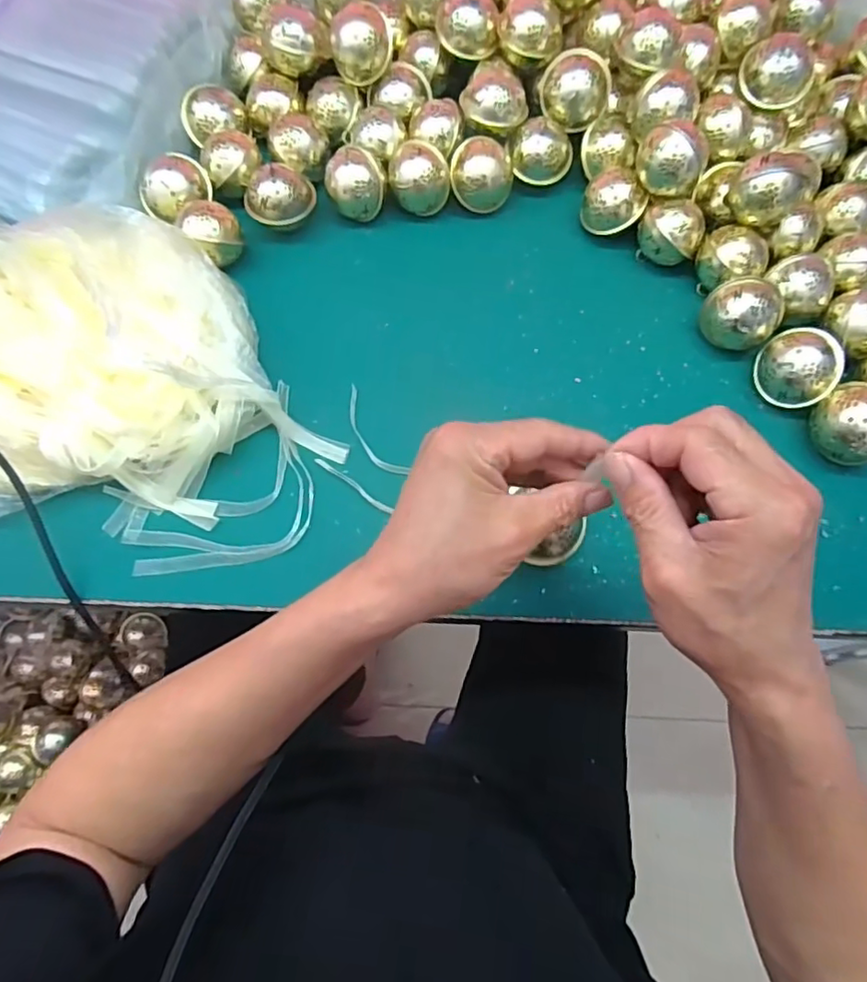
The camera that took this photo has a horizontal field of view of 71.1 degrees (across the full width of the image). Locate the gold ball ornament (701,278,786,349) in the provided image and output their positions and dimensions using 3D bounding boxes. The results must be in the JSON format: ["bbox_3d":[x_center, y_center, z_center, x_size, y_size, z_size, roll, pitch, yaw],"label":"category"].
[{"bbox_3d":[0.258,-0.148,0.510,0.059,0.051,0.056,0,69,0],"label":"gold ball ornament"}]

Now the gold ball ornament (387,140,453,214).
[{"bbox_3d":[-0.013,-0.285,0.560,0.055,0.052,0.050,3,69,2],"label":"gold ball ornament"}]

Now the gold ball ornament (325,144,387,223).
[{"bbox_3d":[-0.069,-0.282,0.553,0.052,0.044,0.055,-42,75,-14],"label":"gold ball ornament"}]

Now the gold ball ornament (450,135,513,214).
[{"bbox_3d":[0.045,-0.293,0.564,0.054,0.043,0.051,0,69,0],"label":"gold ball ornament"}]

